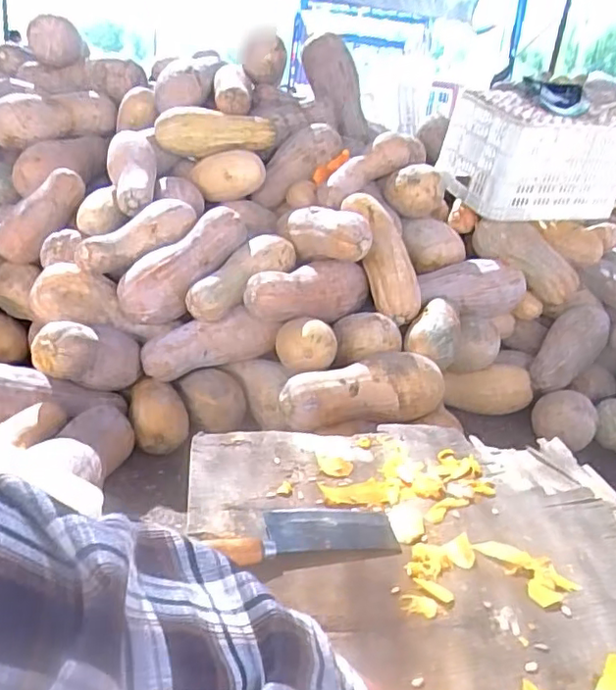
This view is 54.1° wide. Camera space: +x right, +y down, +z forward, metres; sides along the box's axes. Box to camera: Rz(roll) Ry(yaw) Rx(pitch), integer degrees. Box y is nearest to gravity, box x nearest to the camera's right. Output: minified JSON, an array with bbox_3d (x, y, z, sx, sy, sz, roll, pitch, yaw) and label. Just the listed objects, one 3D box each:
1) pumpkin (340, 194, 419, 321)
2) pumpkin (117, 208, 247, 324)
[{"bbox_3d":[0.203,-0.250,1.708,0.120,0.401,0.122,-16,-4,-43],"label":"pumpkin"},{"bbox_3d":[-0.301,-0.199,1.536,0.118,0.137,0.391,26,62,40],"label":"pumpkin"}]

